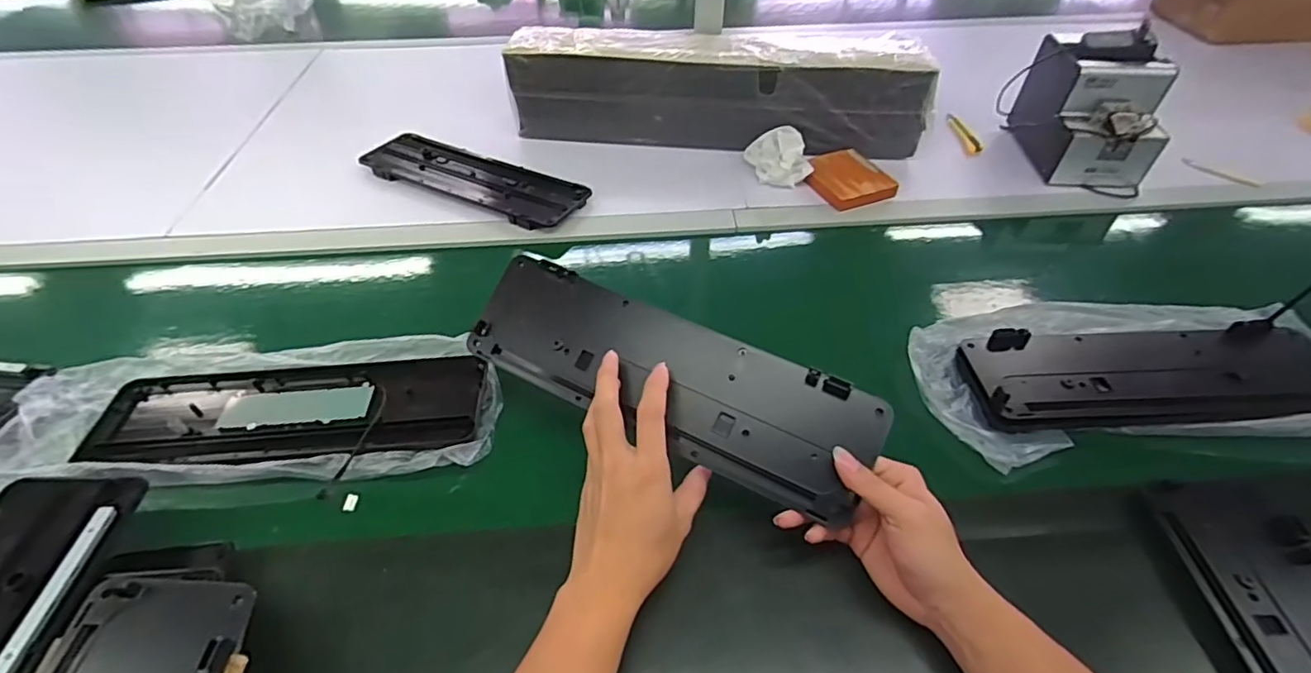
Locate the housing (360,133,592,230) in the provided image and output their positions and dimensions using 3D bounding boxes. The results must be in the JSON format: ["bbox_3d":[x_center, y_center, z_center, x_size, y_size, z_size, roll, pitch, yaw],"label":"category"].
[{"bbox_3d":[-0.266,-0.227,0.845,0.348,0.021,0.102,21,50,19],"label":"housing"}]

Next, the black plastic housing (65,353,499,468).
[{"bbox_3d":[-0.351,0.072,0.566,0.355,0.015,0.116,-4,46,-3],"label":"black plastic housing"}]

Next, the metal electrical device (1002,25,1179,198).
[{"bbox_3d":[0.619,-0.327,0.828,0.134,0.159,0.185,4,46,5],"label":"metal electrical device"}]

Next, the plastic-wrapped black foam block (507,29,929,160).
[{"bbox_3d":[0.090,-0.372,0.890,0.615,0.148,0.115,3,46,3],"label":"plastic-wrapped black foam block"}]

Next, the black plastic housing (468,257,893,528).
[{"bbox_3d":[0.004,0.032,0.489,0.348,0.013,0.103,23,85,18],"label":"black plastic housing"}]

